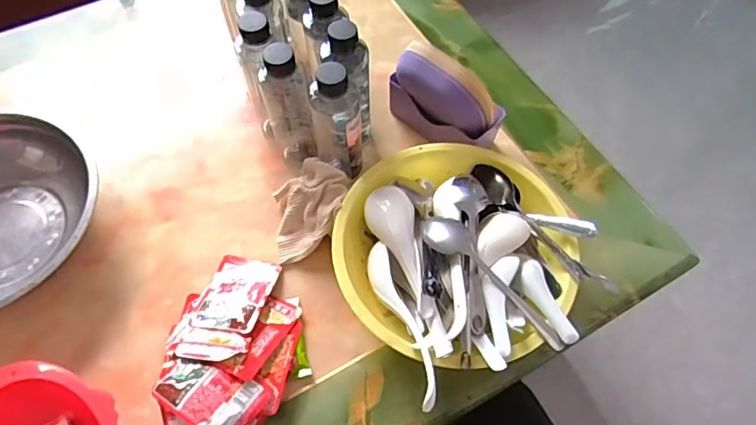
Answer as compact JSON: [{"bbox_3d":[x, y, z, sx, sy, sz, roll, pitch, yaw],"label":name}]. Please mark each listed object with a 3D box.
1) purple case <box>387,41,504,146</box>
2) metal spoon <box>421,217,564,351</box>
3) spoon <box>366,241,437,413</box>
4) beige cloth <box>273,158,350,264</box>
[{"bbox_3d":[0.076,-0.136,0.625,0.145,0.127,0.052,24,64,13],"label":"purple case"},{"bbox_3d":[0.116,0.062,0.523,0.178,0.020,0.039,40,67,18],"label":"metal spoon"},{"bbox_3d":[0.022,0.099,0.493,0.029,0.026,0.184,-17,44,-9],"label":"spoon"},{"bbox_3d":[-0.080,-0.006,0.602,0.103,0.031,0.100,-36,62,23],"label":"beige cloth"}]

